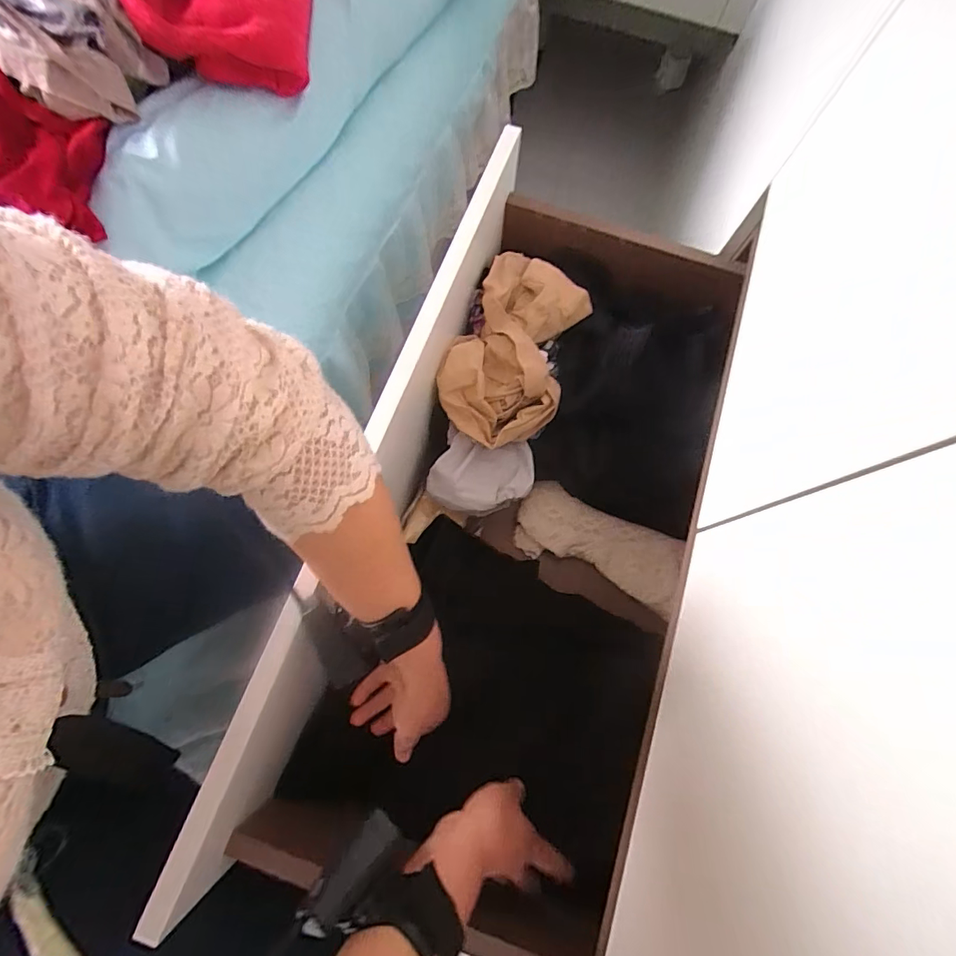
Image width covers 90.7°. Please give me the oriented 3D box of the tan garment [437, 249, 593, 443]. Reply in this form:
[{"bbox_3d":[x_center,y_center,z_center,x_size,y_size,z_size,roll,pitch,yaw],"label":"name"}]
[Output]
[{"bbox_3d":[0.047,-0.155,0.572,0.133,0.065,0.233,22,74,4],"label":"tan garment"}]

